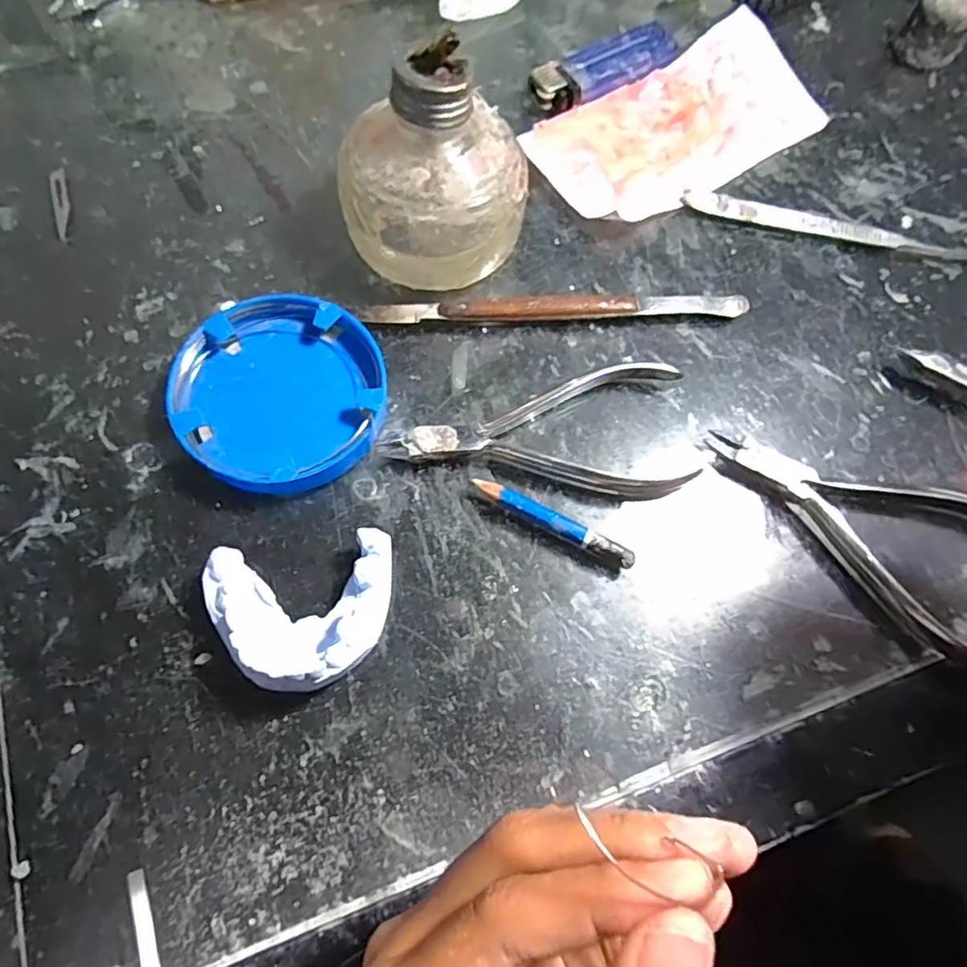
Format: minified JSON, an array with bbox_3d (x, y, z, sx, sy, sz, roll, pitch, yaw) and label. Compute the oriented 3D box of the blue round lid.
[{"bbox_3d":[-0.077,-0.035,0.234,0.076,0.015,0.081,1,71,-2],"label":"blue round lid"}]

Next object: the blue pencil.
[{"bbox_3d":[0.025,0.015,0.225,0.063,0.010,0.007,27,72,7],"label":"blue pencil"}]

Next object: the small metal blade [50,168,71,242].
[{"bbox_3d":[-0.188,-0.125,0.267,0.007,0.004,0.039,-14,72,-7],"label":"small metal blade"}]

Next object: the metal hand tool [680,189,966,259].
[{"bbox_3d":[0.166,-0.118,0.280,0.146,0.006,0.014,11,71,1],"label":"metal hand tool"}]

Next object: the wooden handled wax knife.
[{"bbox_3d":[0.031,-0.074,0.256,0.162,0.011,0.010,-2,71,-3],"label":"wooden handled wax knife"}]

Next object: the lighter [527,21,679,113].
[{"bbox_3d":[0.060,-0.208,0.303,0.081,0.014,0.025,-30,75,-12],"label":"lighter"}]

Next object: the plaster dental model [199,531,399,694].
[{"bbox_3d":[-0.060,0.043,0.201,0.060,0.029,0.049,-8,71,-5],"label":"plaster dental model"}]

